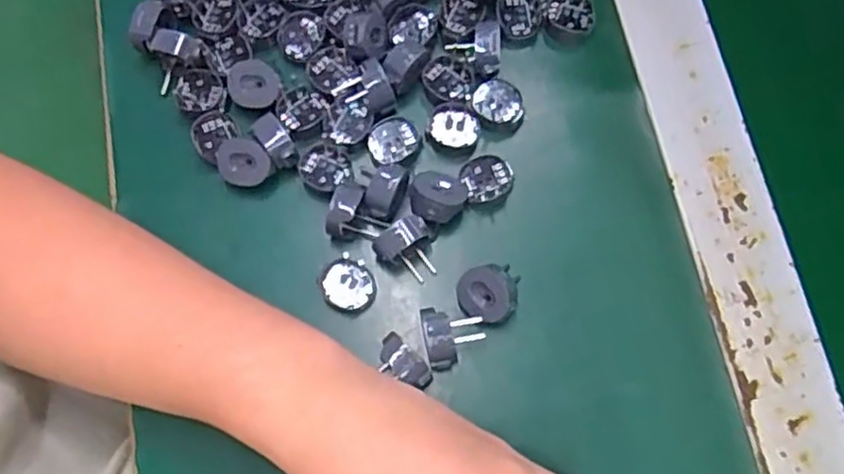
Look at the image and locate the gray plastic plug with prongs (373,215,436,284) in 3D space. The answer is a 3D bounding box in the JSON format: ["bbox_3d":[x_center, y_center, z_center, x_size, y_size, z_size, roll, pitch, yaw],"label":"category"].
[{"bbox_3d":[-0.006,0.008,0.366,0.028,0.024,0.028,-38,77,-9],"label":"gray plastic plug with prongs"}]

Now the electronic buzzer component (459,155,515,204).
[{"bbox_3d":[0.034,-0.031,0.380,0.028,0.012,0.022,-21,75,-4],"label":"electronic buzzer component"}]

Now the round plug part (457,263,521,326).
[{"bbox_3d":[0.033,0.029,0.362,0.029,0.024,0.032,14,75,5],"label":"round plug part"}]

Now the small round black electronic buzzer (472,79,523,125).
[{"bbox_3d":[0.041,-0.074,0.389,0.027,0.007,0.024,8,75,4],"label":"small round black electronic buzzer"}]

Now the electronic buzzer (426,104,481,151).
[{"bbox_3d":[0.017,-0.059,0.386,0.028,0.012,0.021,14,75,4],"label":"electronic buzzer"}]

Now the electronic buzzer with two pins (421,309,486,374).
[{"bbox_3d":[0.015,0.050,0.353,0.028,0.026,0.030,-10,74,-1],"label":"electronic buzzer with two pins"}]

